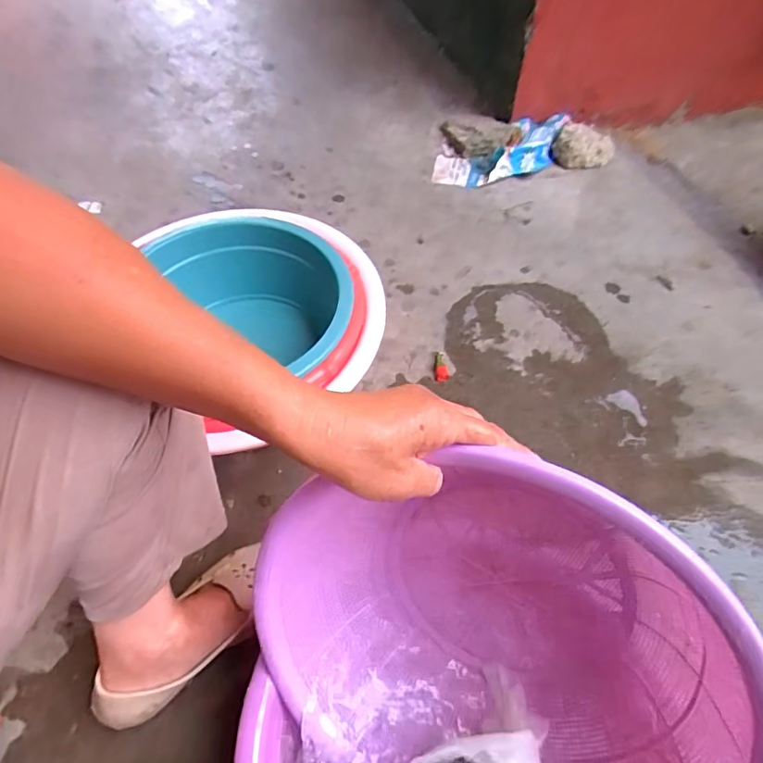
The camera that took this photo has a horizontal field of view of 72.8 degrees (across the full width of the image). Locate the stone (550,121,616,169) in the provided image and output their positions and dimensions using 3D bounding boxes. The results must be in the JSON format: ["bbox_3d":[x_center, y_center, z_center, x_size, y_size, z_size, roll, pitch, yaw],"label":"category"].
[{"bbox_3d":[0.388,-0.448,0.992,0.115,0.063,0.079,19,57,11],"label":"stone"}]

